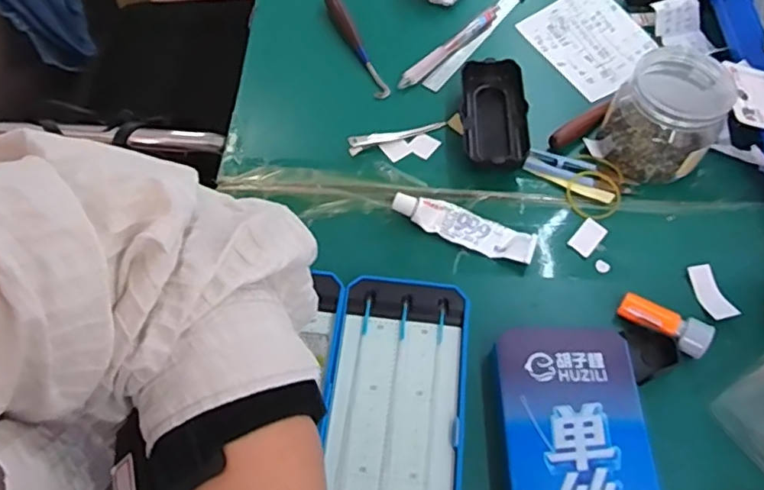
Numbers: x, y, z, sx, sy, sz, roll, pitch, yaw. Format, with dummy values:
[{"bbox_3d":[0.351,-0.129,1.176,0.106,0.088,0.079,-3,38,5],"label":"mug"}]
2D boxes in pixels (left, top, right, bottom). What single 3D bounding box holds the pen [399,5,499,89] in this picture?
[{"bbox_3d":[0.066,-0.184,0.554,0.011,0.013,0.141,39,66,20],"label":"pen"}]

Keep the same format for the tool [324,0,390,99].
[{"bbox_3d":[-0.024,-0.185,0.546,0.015,0.016,0.128,-19,61,-12],"label":"tool"}]

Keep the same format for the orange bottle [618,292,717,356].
[{"bbox_3d":[0.194,0.054,0.412,0.060,0.020,0.023,33,64,17],"label":"orange bottle"}]

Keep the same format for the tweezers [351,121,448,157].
[{"bbox_3d":[0.012,-0.094,0.498,0.085,0.014,0.013,-19,61,-11],"label":"tweezers"}]

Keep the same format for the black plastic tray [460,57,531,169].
[{"bbox_3d":[0.094,-0.108,0.498,0.051,0.029,0.115,3,59,1],"label":"black plastic tray"}]

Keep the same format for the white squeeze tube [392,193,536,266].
[{"bbox_3d":[0.061,-0.015,0.447,0.108,0.010,0.027,21,73,1],"label":"white squeeze tube"}]

